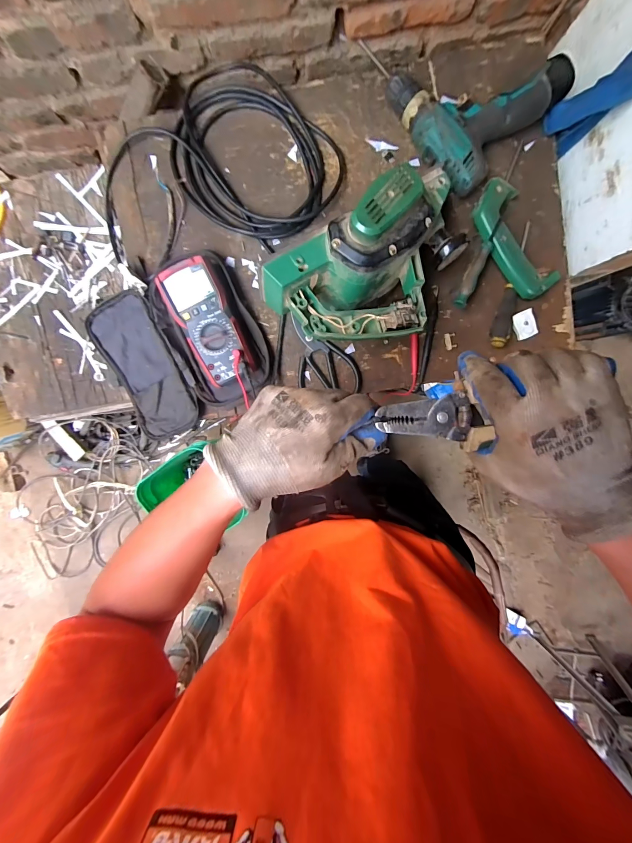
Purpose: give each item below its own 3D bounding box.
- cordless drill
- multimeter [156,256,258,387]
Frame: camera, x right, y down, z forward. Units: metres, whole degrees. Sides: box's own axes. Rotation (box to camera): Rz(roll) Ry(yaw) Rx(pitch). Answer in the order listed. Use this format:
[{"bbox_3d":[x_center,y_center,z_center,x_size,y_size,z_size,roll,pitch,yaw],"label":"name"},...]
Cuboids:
[{"bbox_3d":[0.177,-0.462,0.443,0.258,0.052,0.182,44,95,-4],"label":"cordless drill"},{"bbox_3d":[-0.156,-0.143,0.489,0.082,0.048,0.170,-24,95,4],"label":"multimeter"}]

